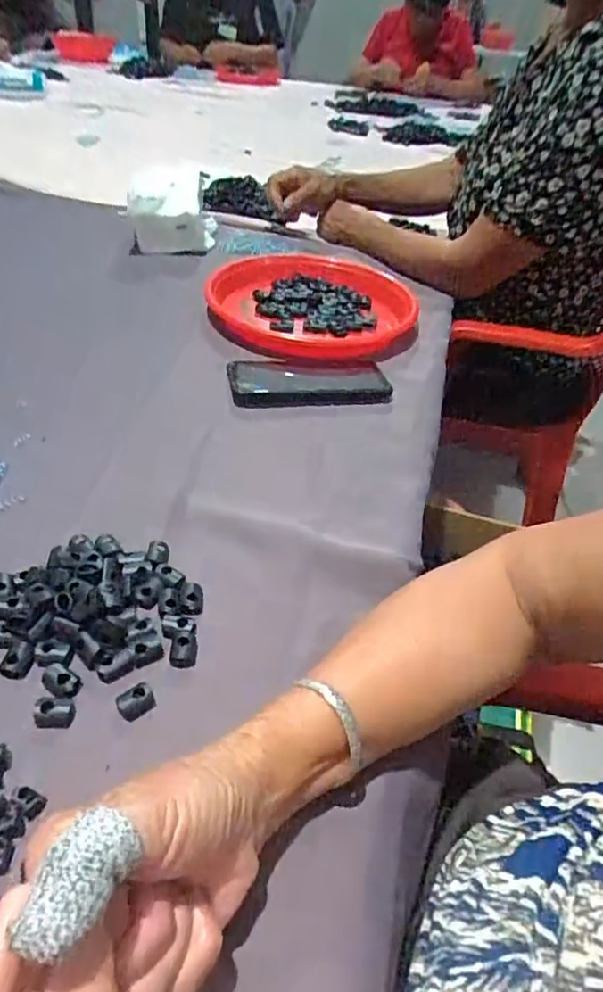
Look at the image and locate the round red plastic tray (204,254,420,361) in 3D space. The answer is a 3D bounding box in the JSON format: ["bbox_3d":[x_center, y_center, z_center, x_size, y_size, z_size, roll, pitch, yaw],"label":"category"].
[{"bbox_3d":[0.014,-0.237,0.738,0.240,0.028,0.249,4,41,-3],"label":"round red plastic tray"}]

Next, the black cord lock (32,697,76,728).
[{"bbox_3d":[-0.138,0.121,0.340,0.021,0.009,0.014,-2,41,-9],"label":"black cord lock"}]

